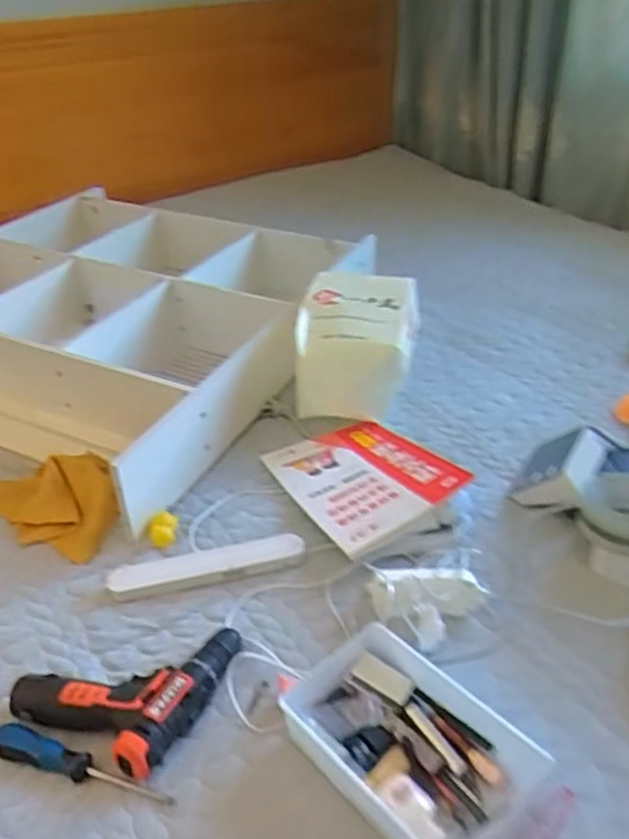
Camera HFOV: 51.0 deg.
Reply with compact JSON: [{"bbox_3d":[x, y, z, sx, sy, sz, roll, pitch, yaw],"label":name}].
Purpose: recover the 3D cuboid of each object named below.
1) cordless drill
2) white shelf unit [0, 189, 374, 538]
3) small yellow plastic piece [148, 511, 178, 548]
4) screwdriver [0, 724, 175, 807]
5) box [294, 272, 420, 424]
[{"bbox_3d":[-0.202,0.282,0.734,0.177,0.055,0.181,14,40,25],"label":"cordless drill"},{"bbox_3d":[-0.453,-0.225,1.310,0.871,0.153,0.779,13,39,24],"label":"white shelf unit"},{"bbox_3d":[-0.215,0.154,0.930,0.037,0.027,0.044,1,36,8],"label":"small yellow plastic piece"},{"bbox_3d":[-0.230,0.341,0.657,0.194,0.025,0.030,5,37,14],"label":"screwdriver"},{"bbox_3d":[0.073,-0.126,1.177,0.189,0.170,0.255,4,36,13],"label":"box"}]

